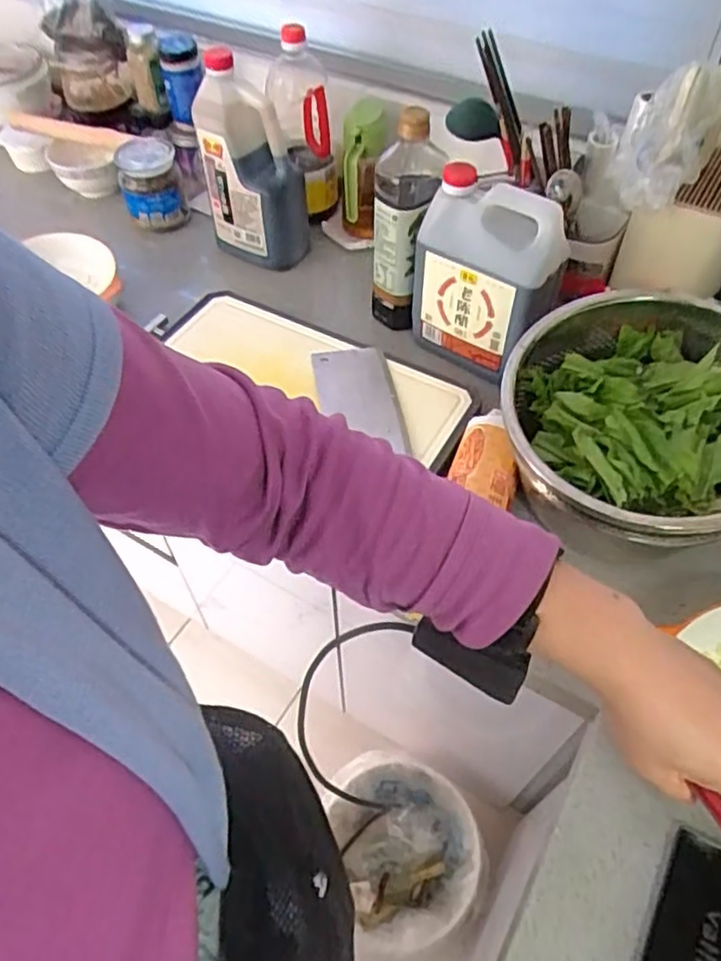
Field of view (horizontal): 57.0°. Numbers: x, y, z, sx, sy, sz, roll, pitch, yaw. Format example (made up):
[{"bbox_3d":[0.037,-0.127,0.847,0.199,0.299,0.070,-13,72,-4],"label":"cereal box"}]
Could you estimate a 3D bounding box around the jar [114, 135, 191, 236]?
[{"bbox_3d":[-0.324,-0.458,1.038,0.089,0.117,0.091,-12,55,-8],"label":"jar"}]

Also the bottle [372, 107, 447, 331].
[{"bbox_3d":[0.055,-0.311,0.839,0.081,0.273,0.062,4,54,4],"label":"bottle"}]

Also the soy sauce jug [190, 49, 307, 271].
[{"bbox_3d":[-0.153,-0.435,0.934,0.118,0.277,0.101,25,58,18],"label":"soy sauce jug"}]

